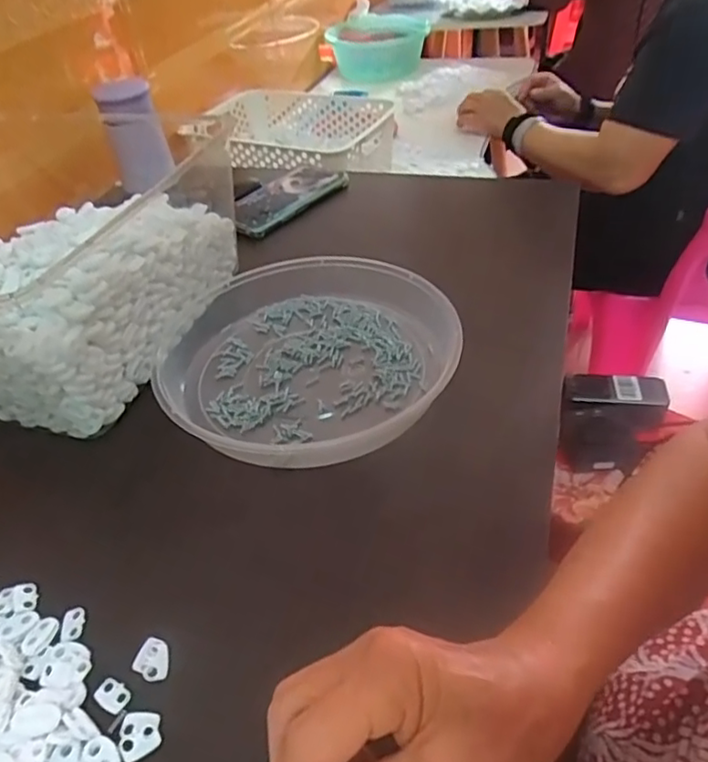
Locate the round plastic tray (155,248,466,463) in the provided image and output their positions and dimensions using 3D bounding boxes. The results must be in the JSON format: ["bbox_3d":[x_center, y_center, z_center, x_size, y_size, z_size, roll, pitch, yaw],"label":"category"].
[{"bbox_3d":[-0.041,-0.022,0.483,0.239,0.048,0.237,-3,42,3],"label":"round plastic tray"}]

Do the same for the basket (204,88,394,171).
[{"bbox_3d":[-0.111,-0.385,0.968,0.318,0.080,0.235,16,46,23],"label":"basket"}]

